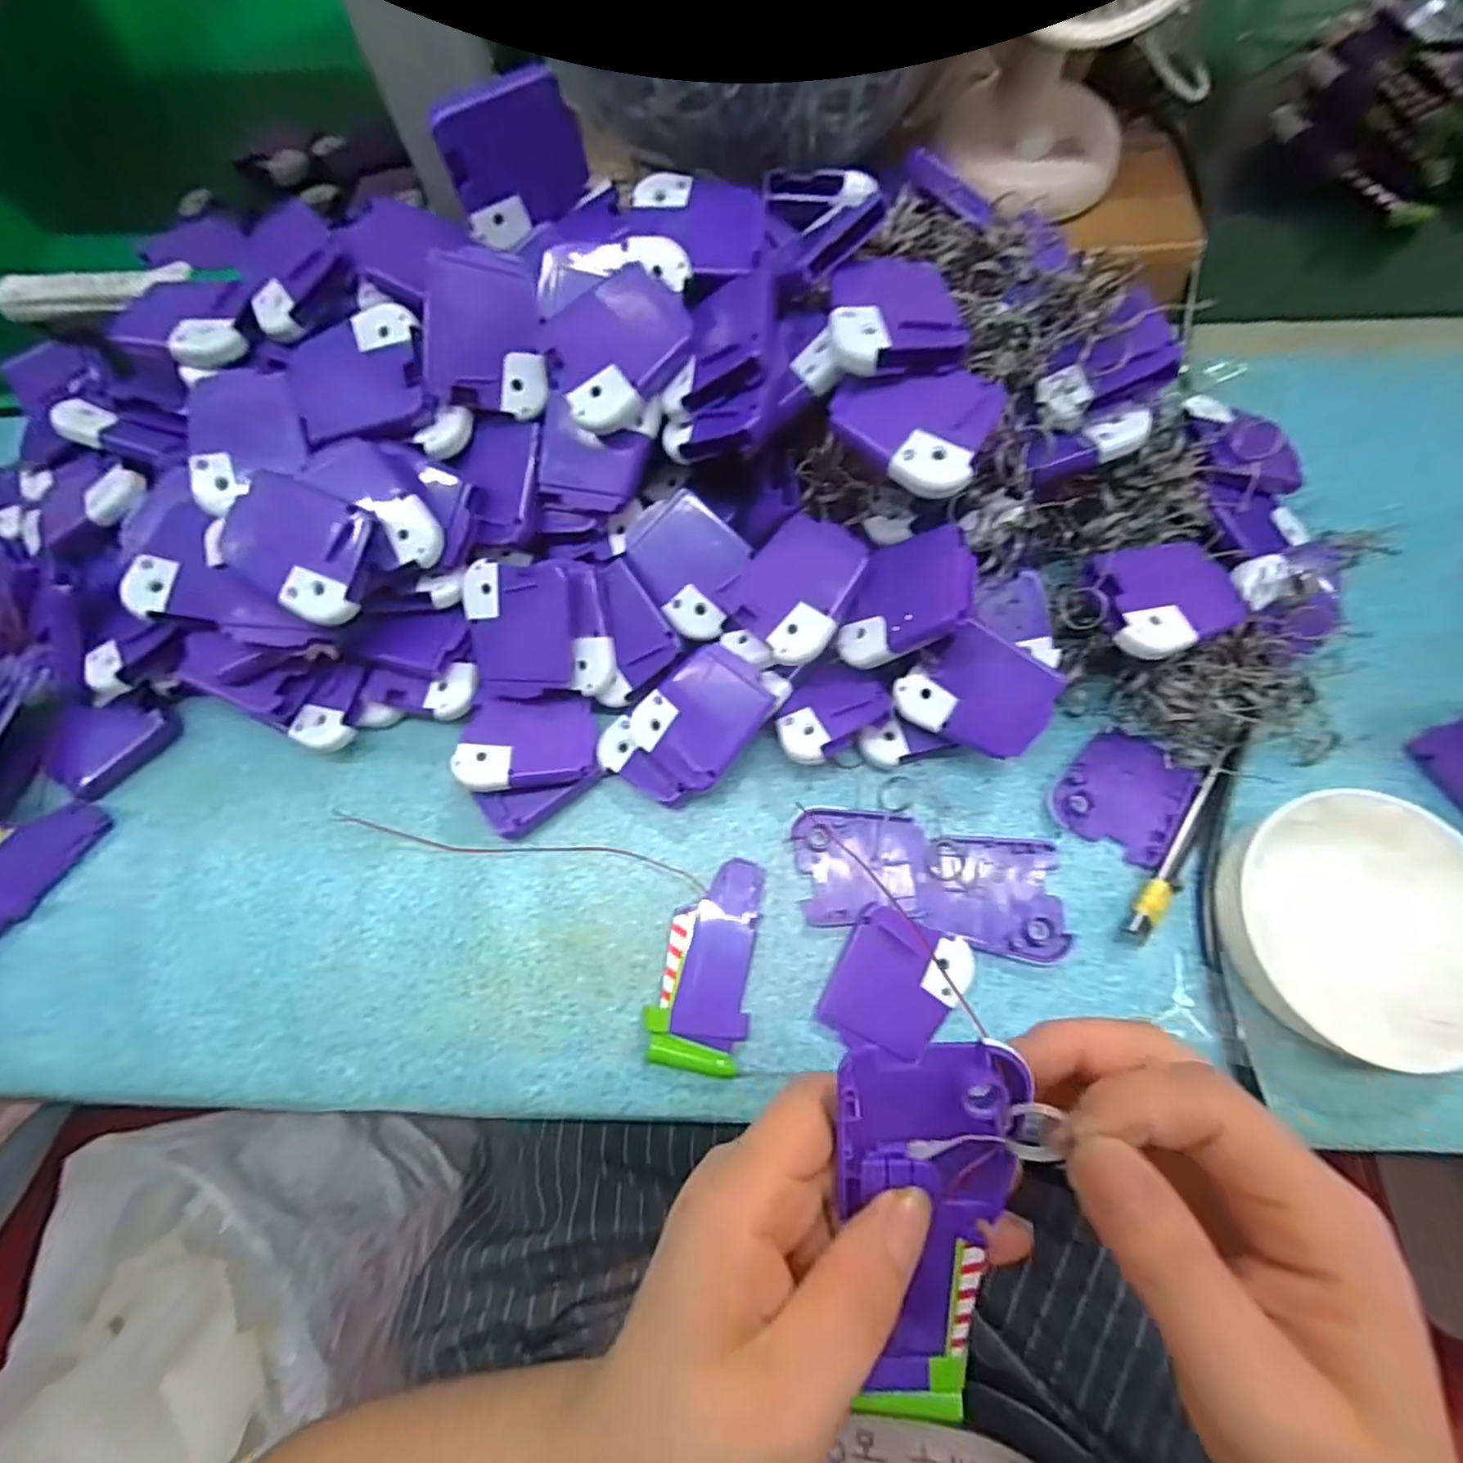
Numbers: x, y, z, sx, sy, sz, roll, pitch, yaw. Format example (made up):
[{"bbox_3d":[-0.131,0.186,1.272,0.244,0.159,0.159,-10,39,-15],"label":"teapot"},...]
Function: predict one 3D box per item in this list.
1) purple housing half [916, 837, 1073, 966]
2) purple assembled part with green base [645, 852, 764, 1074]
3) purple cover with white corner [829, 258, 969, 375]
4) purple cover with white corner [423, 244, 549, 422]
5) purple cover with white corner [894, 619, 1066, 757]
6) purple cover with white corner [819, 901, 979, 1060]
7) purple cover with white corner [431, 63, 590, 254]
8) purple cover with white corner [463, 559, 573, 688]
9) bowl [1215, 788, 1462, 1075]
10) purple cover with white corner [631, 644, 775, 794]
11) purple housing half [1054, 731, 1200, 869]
[{"bbox_3d":[0.118,0.074,0.288,0.062,0.007,0.051,5,73,4],"label":"purple housing half"},{"bbox_3d":[-0.010,0.102,0.284,0.040,0.011,0.089,10,73,5],"label":"purple assembled part with green base"},{"bbox_3d":[0.064,-0.161,0.250,0.051,0.013,0.047,-2,71,3],"label":"purple cover with white corner"},{"bbox_3d":[-0.107,-0.174,0.278,0.050,0.006,0.060,5,109,-13],"label":"purple cover with white corner"},{"bbox_3d":[0.111,-0.017,0.284,0.060,0.006,0.049,36,106,10],"label":"purple cover with white corner"},{"bbox_3d":[0.072,0.111,0.277,0.052,0.011,0.057,26,75,9],"label":"purple cover with white corner"},{"bbox_3d":[-0.094,-0.251,0.281,0.060,0.049,0.007,-34,54,-12],"label":"purple cover with white corner"},{"bbox_3d":[-0.100,-0.049,0.297,0.049,0.006,0.056,3,101,5],"label":"purple cover with white corner"},{"bbox_3d":[0.264,0.081,0.267,0.102,0.025,0.102,-1,72,2],"label":"bowl"},{"bbox_3d":[-0.014,-0.008,0.294,0.050,0.006,0.061,38,91,17],"label":"purple cover with white corner"},{"bbox_3d":[0.186,0.030,0.303,0.050,0.014,0.057,37,77,12],"label":"purple housing half"}]

